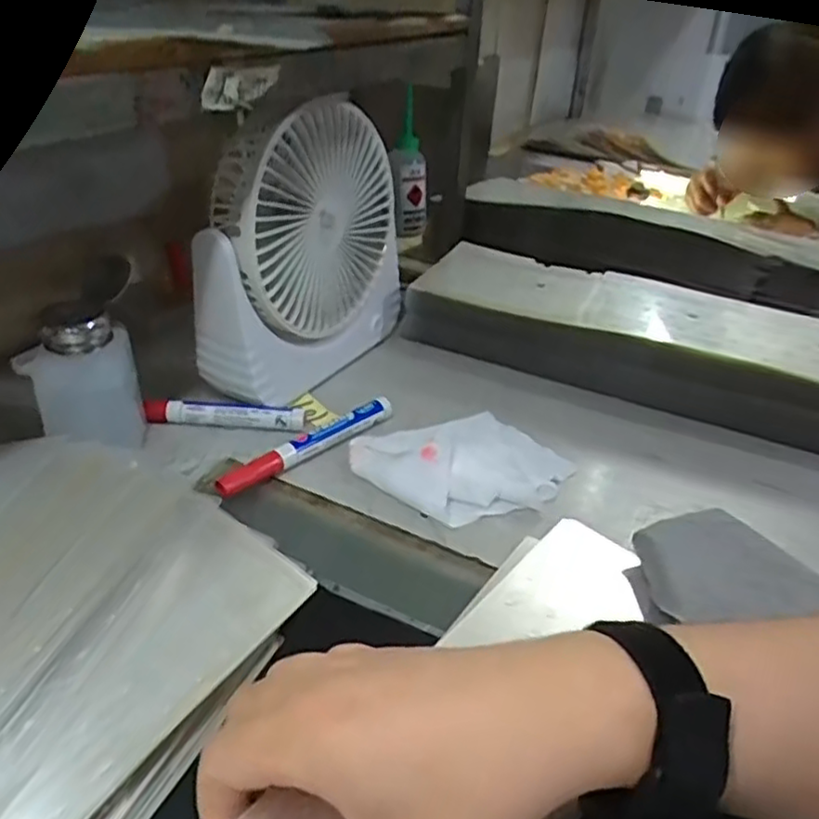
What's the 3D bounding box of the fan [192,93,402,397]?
[{"bbox_3d":[-0.077,-0.118,0.515,0.067,0.193,0.187,19,36,25],"label":"fan"}]

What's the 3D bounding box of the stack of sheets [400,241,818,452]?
[{"bbox_3d":[0.203,-0.054,0.549,0.418,0.060,0.120,16,35,21],"label":"stack of sheets"}]

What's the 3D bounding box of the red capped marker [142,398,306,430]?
[{"bbox_3d":[-0.130,0.004,0.489,0.112,0.016,0.015,2,32,0],"label":"red capped marker"}]

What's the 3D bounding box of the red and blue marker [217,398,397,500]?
[{"bbox_3d":[-0.066,0.023,0.462,0.014,0.015,0.139,29,41,36],"label":"red and blue marker"}]

